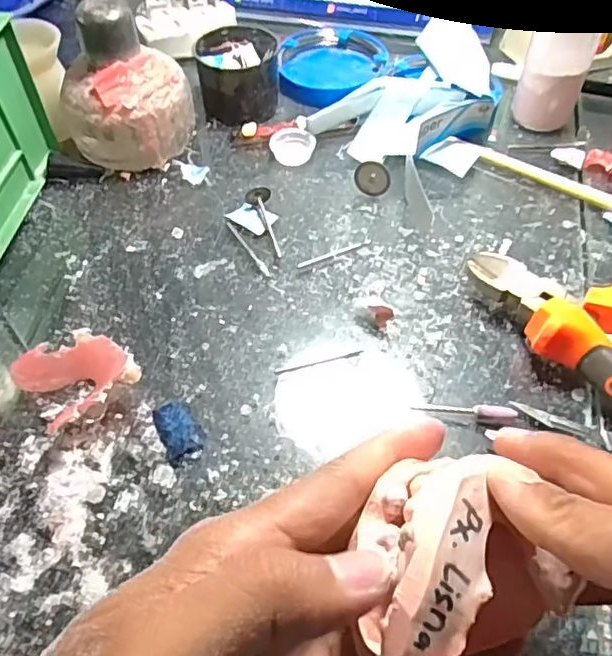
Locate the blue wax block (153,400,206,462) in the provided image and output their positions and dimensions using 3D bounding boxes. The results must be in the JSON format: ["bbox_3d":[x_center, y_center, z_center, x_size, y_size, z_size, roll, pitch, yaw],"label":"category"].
[{"bbox_3d":[-0.055,0.043,0.256,0.017,0.005,0.025,-25,57,-16],"label":"blue wax block"}]

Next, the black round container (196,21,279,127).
[{"bbox_3d":[-0.043,-0.163,0.384,0.049,0.039,0.055,-5,54,-2],"label":"black round container"}]

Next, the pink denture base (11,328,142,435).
[{"bbox_3d":[-0.102,0.022,0.265,0.044,0.017,0.044,-35,61,-22],"label":"pink denture base"}]

